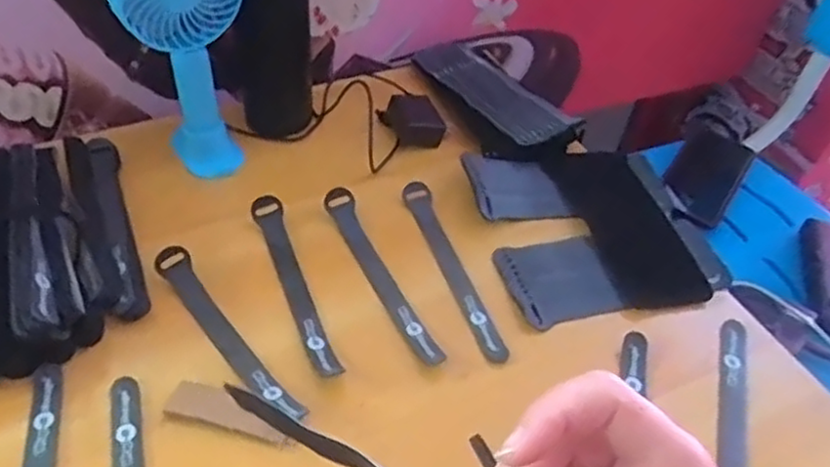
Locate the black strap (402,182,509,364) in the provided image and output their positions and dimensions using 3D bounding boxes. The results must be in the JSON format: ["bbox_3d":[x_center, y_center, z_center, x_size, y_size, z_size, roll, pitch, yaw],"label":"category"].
[{"bbox_3d":[0.031,0.026,0.584,0.024,0.010,0.192,-12,48,-18],"label":"black strap"}]

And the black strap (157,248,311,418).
[{"bbox_3d":[-0.136,0.073,0.507,0.022,0.025,0.172,-30,56,-31],"label":"black strap"}]

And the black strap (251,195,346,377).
[{"bbox_3d":[-0.093,0.039,0.550,0.024,0.017,0.182,-15,50,-20],"label":"black strap"}]

